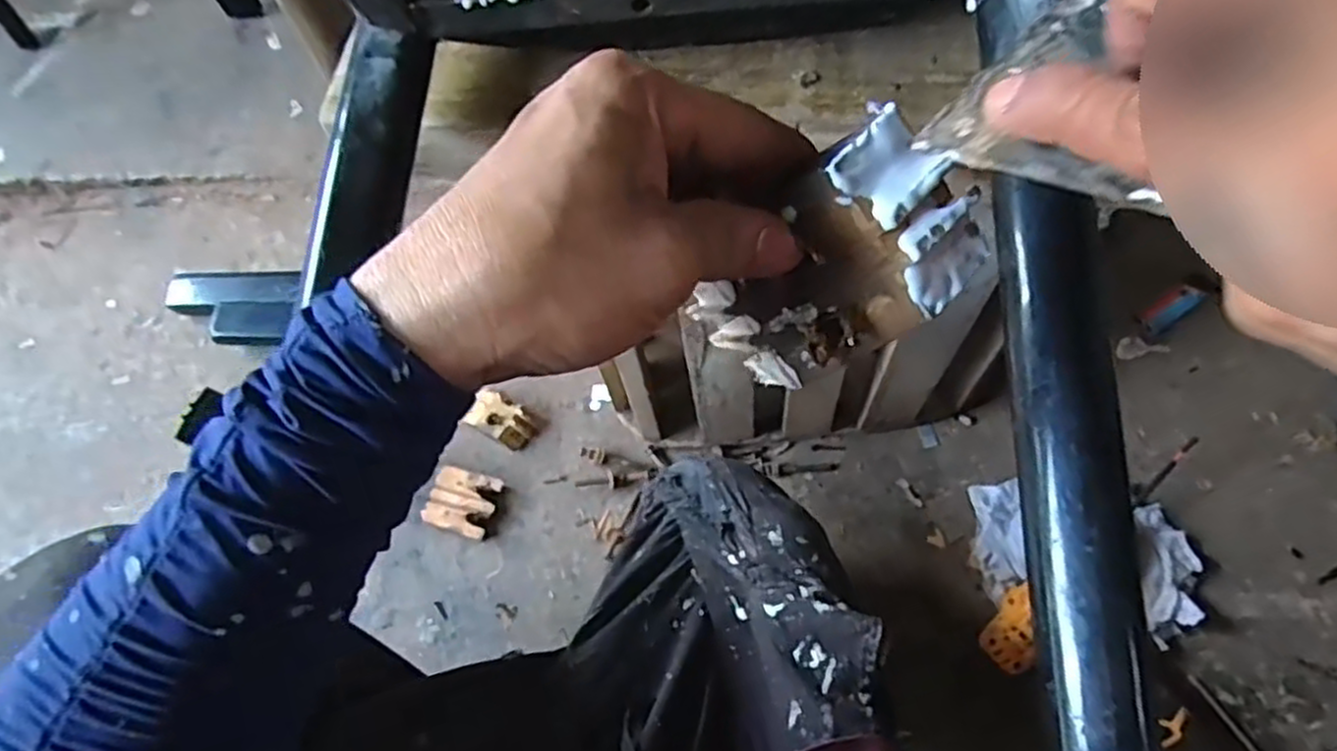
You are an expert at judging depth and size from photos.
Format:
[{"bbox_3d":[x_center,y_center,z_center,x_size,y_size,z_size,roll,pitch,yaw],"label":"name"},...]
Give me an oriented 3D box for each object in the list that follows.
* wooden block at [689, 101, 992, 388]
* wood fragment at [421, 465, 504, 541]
[{"bbox_3d":[0.055,-0.037,0.262,0.096,0.065,0.021,-34,20,19],"label":"wooden block"},{"bbox_3d":[-0.226,0.140,0.841,0.073,0.019,0.068,13,66,9],"label":"wood fragment"}]

